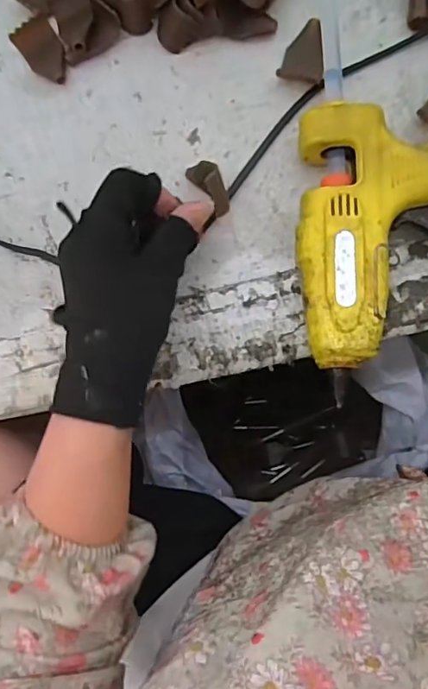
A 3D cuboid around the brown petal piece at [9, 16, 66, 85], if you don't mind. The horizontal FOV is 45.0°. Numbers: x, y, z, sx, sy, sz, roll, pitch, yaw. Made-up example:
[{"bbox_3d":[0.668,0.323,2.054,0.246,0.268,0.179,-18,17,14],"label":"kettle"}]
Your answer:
[{"bbox_3d":[-0.115,-0.197,0.350,0.028,0.011,0.042,-31,85,4],"label":"brown petal piece"}]

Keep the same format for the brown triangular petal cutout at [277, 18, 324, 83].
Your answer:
[{"bbox_3d":[0.061,-0.190,0.334,0.028,0.006,0.039,18,90,6],"label":"brown triangular petal cutout"}]

